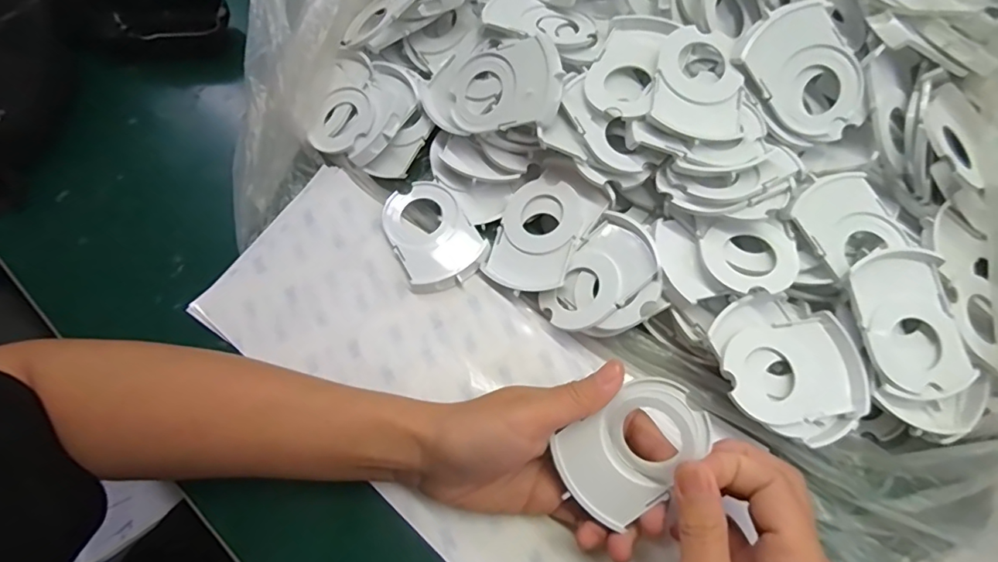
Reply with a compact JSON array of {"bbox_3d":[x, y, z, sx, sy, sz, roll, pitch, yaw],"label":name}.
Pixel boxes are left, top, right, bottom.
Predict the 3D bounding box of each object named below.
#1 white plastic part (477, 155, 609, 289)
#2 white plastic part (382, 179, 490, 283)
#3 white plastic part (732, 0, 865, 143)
[{"bbox_3d":[0.030,-0.036,0.343,0.060,0.006,0.092,29,86,25],"label":"white plastic part"},{"bbox_3d":[-0.047,-0.032,0.353,0.054,0.012,0.077,-28,69,-11],"label":"white plastic part"},{"bbox_3d":[0.185,-0.124,0.307,0.058,0.006,0.083,-28,97,3],"label":"white plastic part"}]

